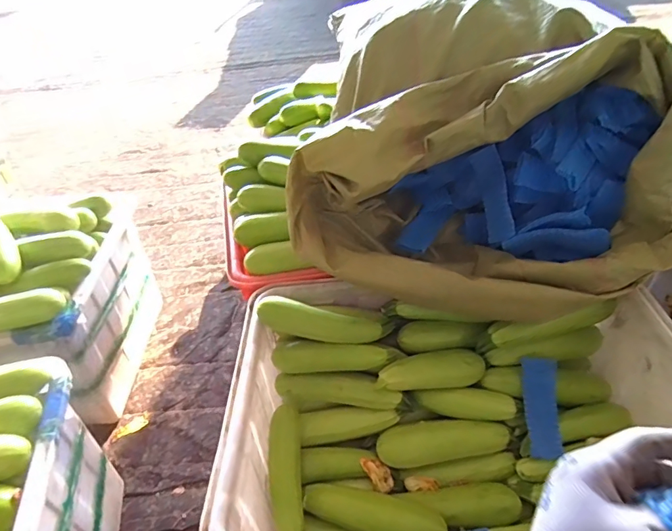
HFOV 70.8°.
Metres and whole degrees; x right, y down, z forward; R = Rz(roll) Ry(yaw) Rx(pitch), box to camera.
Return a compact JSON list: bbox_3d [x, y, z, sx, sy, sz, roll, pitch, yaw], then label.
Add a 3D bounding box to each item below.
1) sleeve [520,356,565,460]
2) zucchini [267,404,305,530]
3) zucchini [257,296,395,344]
[{"bbox_3d":[0.363,0.248,0.829,0.052,0.023,0.169,-4,85,2],"label":"sleeve"},{"bbox_3d":[-0.083,0.338,0.784,0.056,0.047,0.207,-6,63,0],"label":"zucchini"},{"bbox_3d":[-0.015,0.096,0.842,0.245,0.049,0.060,11,42,-3],"label":"zucchini"}]

